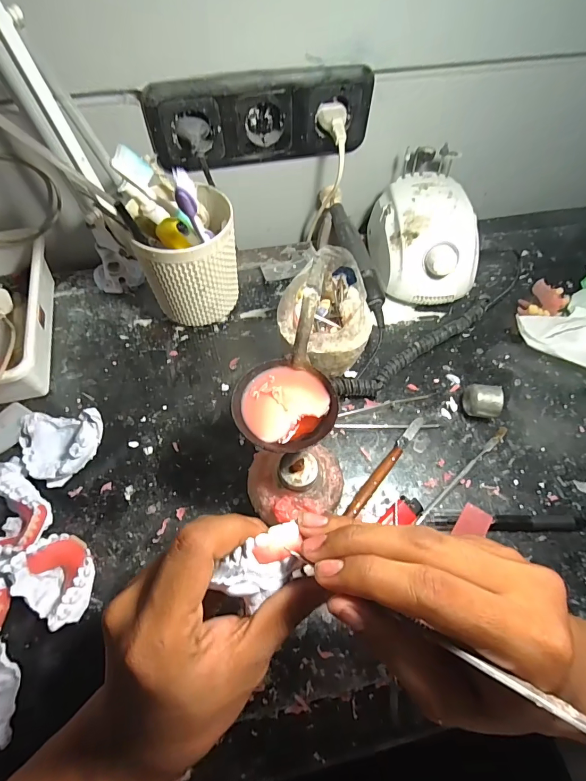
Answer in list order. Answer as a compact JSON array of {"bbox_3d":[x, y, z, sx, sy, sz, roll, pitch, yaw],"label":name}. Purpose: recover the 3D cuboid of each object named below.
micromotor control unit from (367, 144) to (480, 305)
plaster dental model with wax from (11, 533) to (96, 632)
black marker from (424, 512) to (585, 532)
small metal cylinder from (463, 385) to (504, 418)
[{"bbox_3d":[0.147,-0.181,0.442,0.105,0.092,0.156,-3,62,-4],"label":"micromotor control unit"},{"bbox_3d":[-0.172,0.142,0.288,0.064,0.028,0.050,40,67,17],"label":"plaster dental model with wax"},{"bbox_3d":[0.179,0.111,0.325,0.135,0.012,0.014,1,61,-2],"label":"black marker"},{"bbox_3d":[0.180,0.012,0.371,0.028,0.032,0.027,5,61,0],"label":"small metal cylinder"}]

